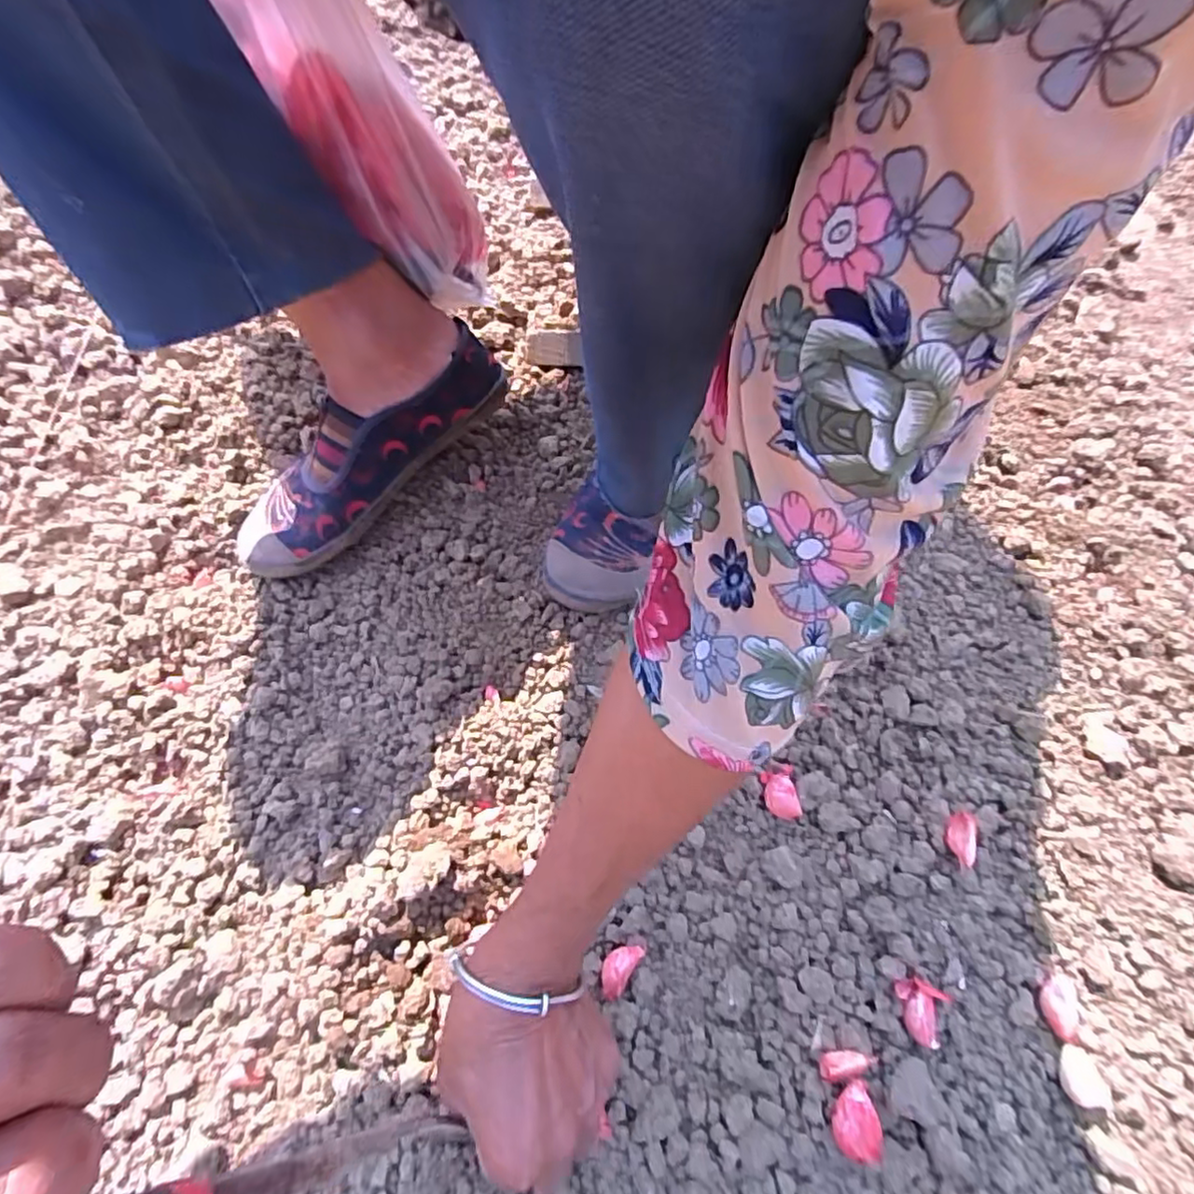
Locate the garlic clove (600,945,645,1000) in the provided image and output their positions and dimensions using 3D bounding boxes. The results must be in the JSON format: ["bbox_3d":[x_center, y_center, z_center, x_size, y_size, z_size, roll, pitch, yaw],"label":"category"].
[{"bbox_3d":[0.013,0.215,0.373,0.017,0.010,0.032,33,69,13],"label":"garlic clove"}]

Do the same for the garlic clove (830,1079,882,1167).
[{"bbox_3d":[0.132,0.270,0.332,0.018,0.028,0.032,4,66,1],"label":"garlic clove"}]

